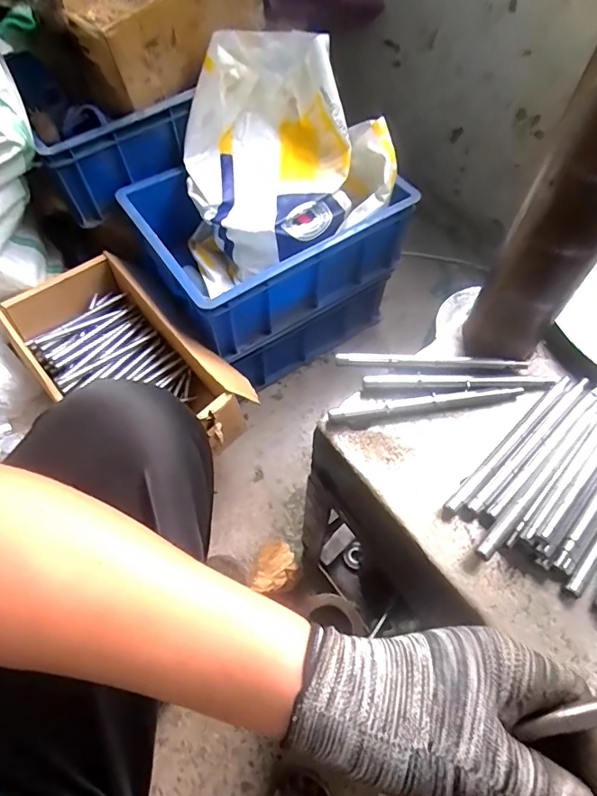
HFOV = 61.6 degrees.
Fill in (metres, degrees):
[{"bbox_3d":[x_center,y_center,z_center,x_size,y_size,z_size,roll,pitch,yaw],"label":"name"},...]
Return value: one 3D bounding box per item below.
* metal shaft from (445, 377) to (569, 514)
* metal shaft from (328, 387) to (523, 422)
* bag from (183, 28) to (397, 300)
[{"bbox_3d":[0.170,0.035,0.400,0.160,0.007,0.009,-40,68,-20],"label":"metal shaft"},{"bbox_3d":[0.105,0.005,0.415,0.160,0.009,0.009,-7,61,-5],"label":"metal shaft"},{"bbox_3d":[-0.029,-0.365,0.791,0.321,0.243,0.271,-17,62,-10],"label":"bag"}]

